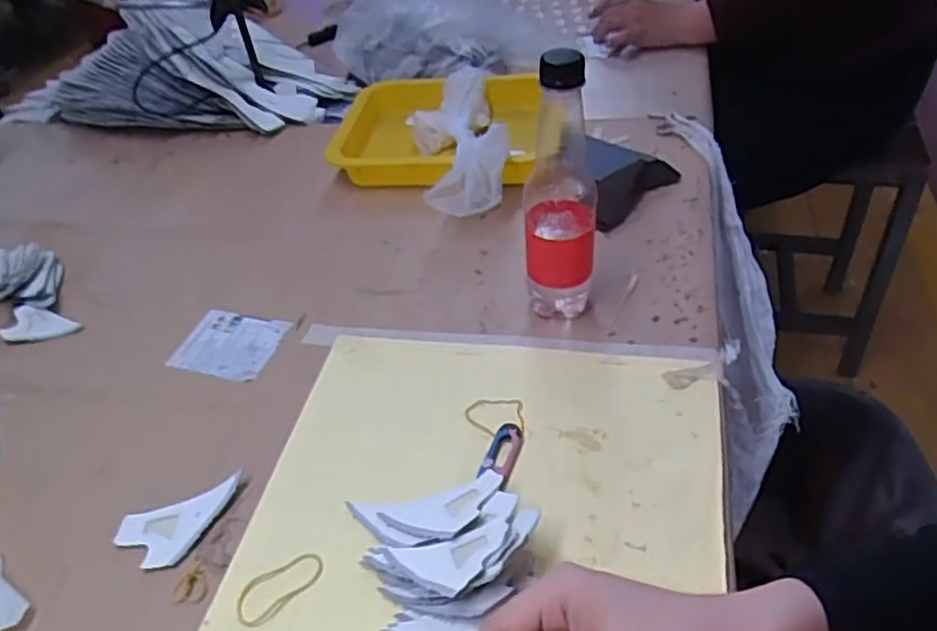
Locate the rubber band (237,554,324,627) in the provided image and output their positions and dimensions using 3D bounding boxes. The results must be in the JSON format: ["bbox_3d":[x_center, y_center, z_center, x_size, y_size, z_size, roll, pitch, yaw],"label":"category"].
[{"bbox_3d":[-0.122,0.173,0.462,0.060,0.004,0.030,-31,48,-24],"label":"rubber band"}]

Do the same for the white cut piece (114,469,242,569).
[{"bbox_3d":[-0.199,0.146,0.503,0.087,0.005,0.048,-21,48,-13],"label":"white cut piece"}]

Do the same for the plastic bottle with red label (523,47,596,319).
[{"bbox_3d":[0.070,-0.091,0.558,0.054,0.226,0.057,1,43,8],"label":"plastic bottle with red label"}]

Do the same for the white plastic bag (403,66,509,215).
[{"bbox_3d":[-0.010,-0.195,0.794,0.097,0.059,0.275,-9,43,-2],"label":"white plastic bag"}]

